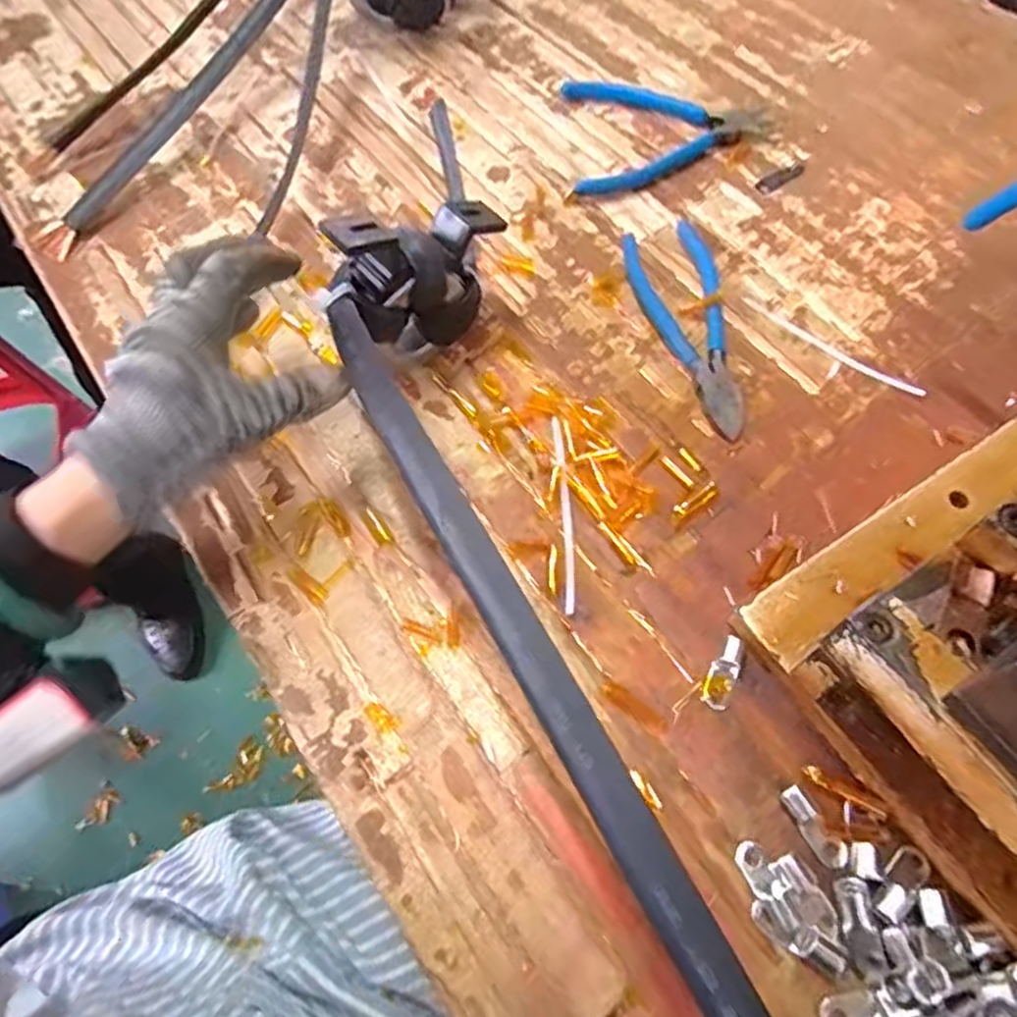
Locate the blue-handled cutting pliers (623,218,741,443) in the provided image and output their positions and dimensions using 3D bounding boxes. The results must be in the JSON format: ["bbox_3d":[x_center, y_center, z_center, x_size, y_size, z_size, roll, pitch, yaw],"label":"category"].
[{"bbox_3d":[0.104,-0.109,0.394,0.050,0.010,0.158,-8,64,-1],"label":"blue-handled cutting pliers"}]

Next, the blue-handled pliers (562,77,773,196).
[{"bbox_3d":[0.109,-0.268,0.473,0.133,0.009,0.124,-5,64,1],"label":"blue-handled pliers"}]

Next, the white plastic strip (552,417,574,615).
[{"bbox_3d":[0.028,0.000,0.346,0.005,0.004,0.109,-3,64,2],"label":"white plastic strip"}]

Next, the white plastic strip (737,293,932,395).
[{"bbox_3d":[0.180,-0.092,0.385,0.110,0.006,0.008,38,71,19],"label":"white plastic strip"}]

